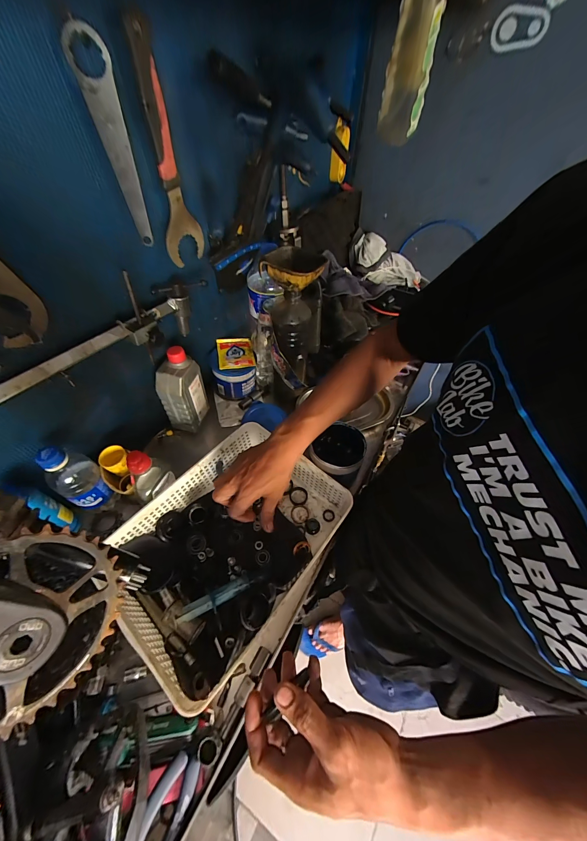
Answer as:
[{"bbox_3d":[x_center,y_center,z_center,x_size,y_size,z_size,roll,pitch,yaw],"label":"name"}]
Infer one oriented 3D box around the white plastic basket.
[{"bbox_3d":[-0.098,0.182,0.448,0.254,0.092,0.327,32,57,20],"label":"white plastic basket"}]

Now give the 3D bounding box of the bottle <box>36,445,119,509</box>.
[{"bbox_3d":[-0.343,0.094,0.457,0.058,0.165,0.061,-35,62,-26],"label":"bottle"}]

